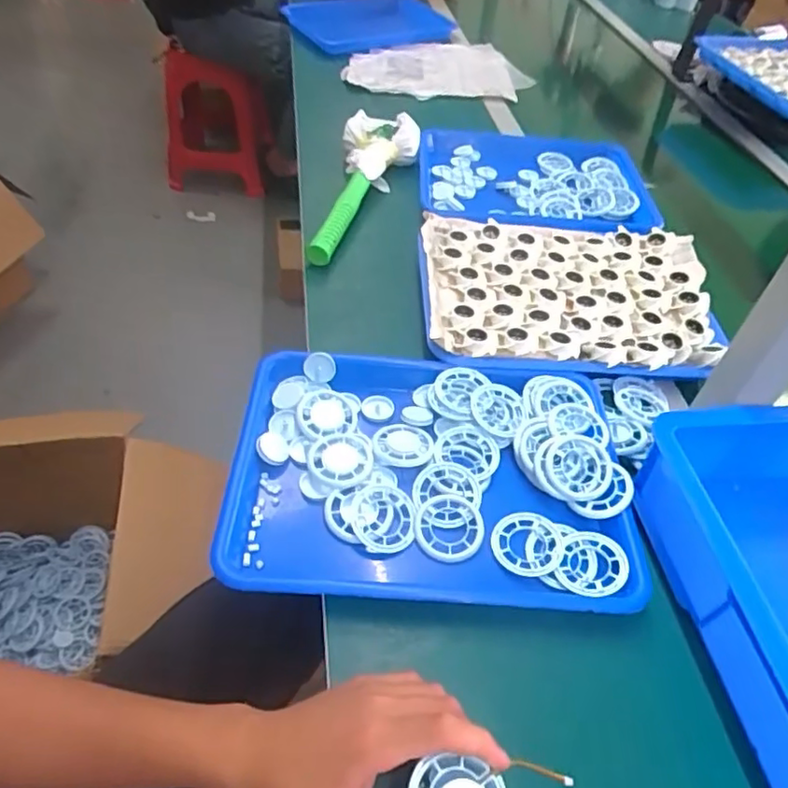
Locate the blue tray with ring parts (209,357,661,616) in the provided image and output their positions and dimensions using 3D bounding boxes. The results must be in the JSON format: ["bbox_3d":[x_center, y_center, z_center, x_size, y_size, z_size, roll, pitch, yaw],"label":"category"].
[{"bbox_3d":[0.038,0.066,0.548,0.354,0.033,0.253,4,46,-2],"label":"blue tray with ring parts"}]

